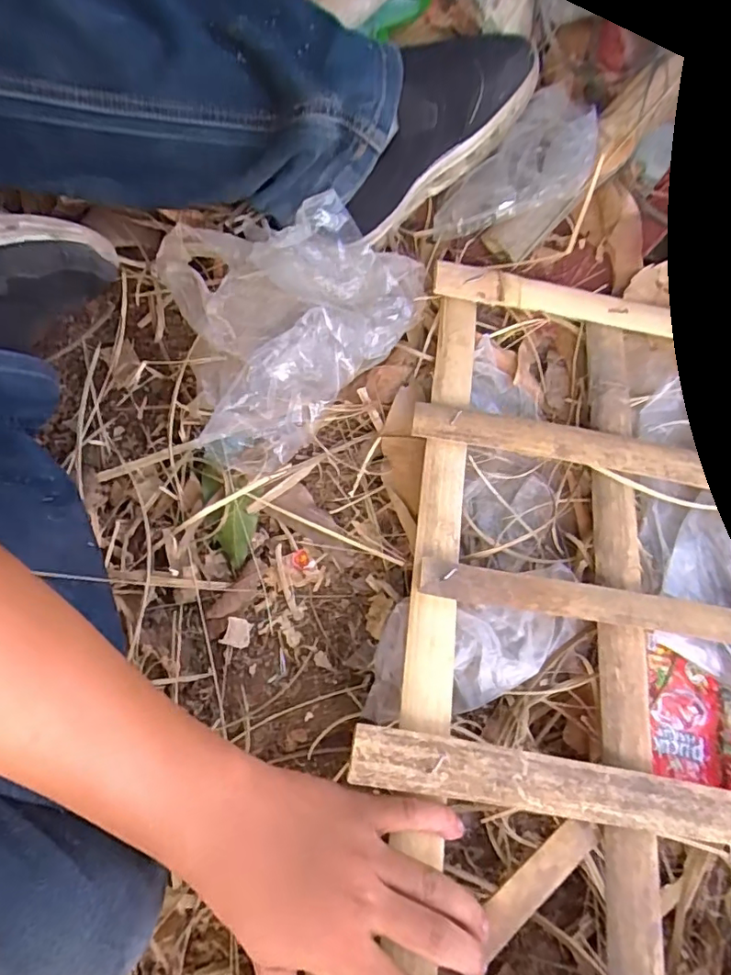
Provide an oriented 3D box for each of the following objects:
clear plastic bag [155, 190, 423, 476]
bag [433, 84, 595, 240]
[{"bbox_3d":[-0.072,-0.138,0.434,0.170,0.070,0.229,38,75,7],"label":"clear plastic bag"},{"bbox_3d":[0.141,-0.279,0.481,0.166,0.049,0.099,-41,80,-13],"label":"bag"}]

